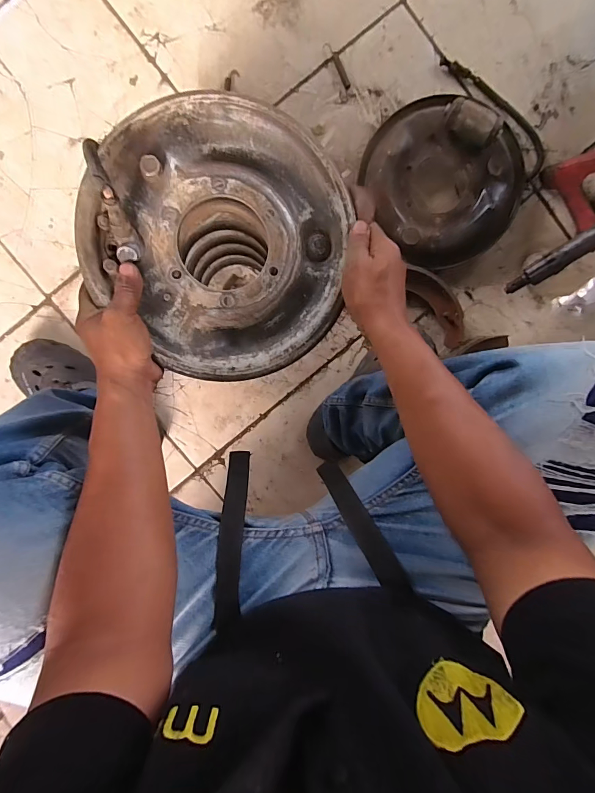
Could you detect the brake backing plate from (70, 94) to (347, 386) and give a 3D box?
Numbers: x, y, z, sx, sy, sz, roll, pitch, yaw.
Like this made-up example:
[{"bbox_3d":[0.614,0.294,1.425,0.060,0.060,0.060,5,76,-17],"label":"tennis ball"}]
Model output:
[{"bbox_3d":[-0.079,-0.153,0.392,0.253,0.058,0.259,0,96,-3],"label":"brake backing plate"}]

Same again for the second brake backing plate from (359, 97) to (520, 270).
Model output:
[{"bbox_3d":[0.245,-0.361,0.658,0.275,0.104,0.246,30,93,-4],"label":"second brake backing plate"}]

